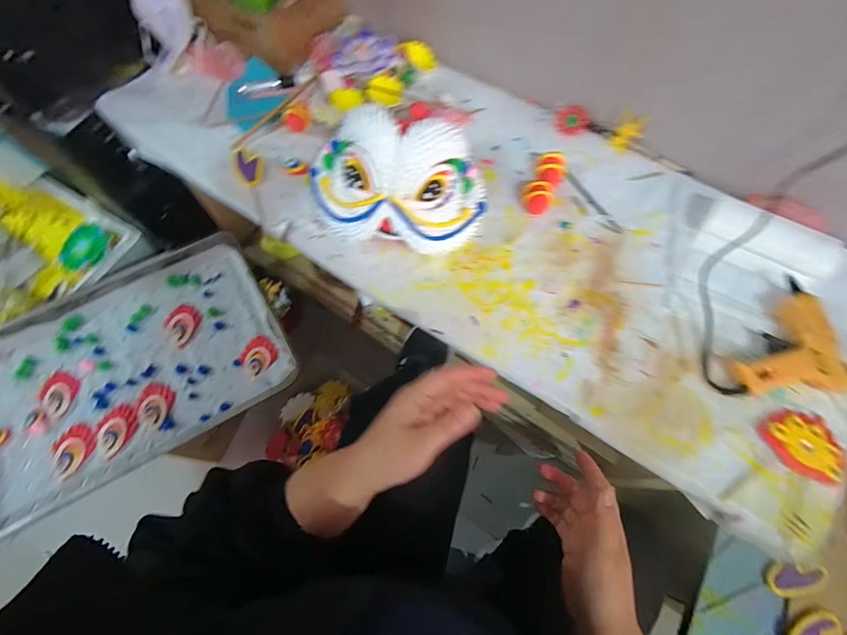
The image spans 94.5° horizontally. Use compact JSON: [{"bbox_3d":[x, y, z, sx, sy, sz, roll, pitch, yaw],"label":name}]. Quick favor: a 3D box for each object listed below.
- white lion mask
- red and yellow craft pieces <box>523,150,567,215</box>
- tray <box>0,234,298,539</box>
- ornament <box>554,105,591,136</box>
[{"bbox_3d":[-0.035,-0.171,0.509,0.235,0.139,0.131,8,68,2],"label":"white lion mask"},{"bbox_3d":[0.180,-0.201,0.583,0.042,0.030,0.102,25,70,9],"label":"red and yellow craft pieces"},{"bbox_3d":[-0.579,0.090,0.749,0.576,0.040,0.408,-29,71,-12],"label":"tray"},{"bbox_3d":[0.241,-0.320,0.635,0.052,0.023,0.047,22,69,8],"label":"ornament"}]

